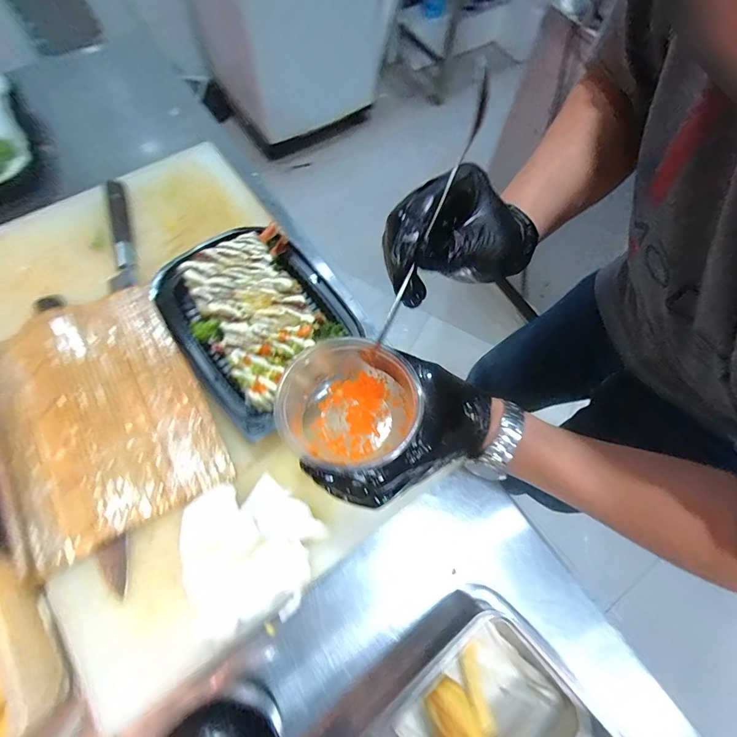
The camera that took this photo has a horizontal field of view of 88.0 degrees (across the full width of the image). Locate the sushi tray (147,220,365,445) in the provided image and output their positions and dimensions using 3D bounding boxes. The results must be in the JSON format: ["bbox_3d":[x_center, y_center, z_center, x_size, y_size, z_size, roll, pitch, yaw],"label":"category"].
[{"bbox_3d":[-0.129,-0.063,0.442,0.180,0.032,0.230,-36,73,-16],"label":"sushi tray"}]

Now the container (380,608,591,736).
[{"bbox_3d":[0.090,0.291,0.320,0.153,0.064,0.112,-36,73,-16],"label":"container"}]

